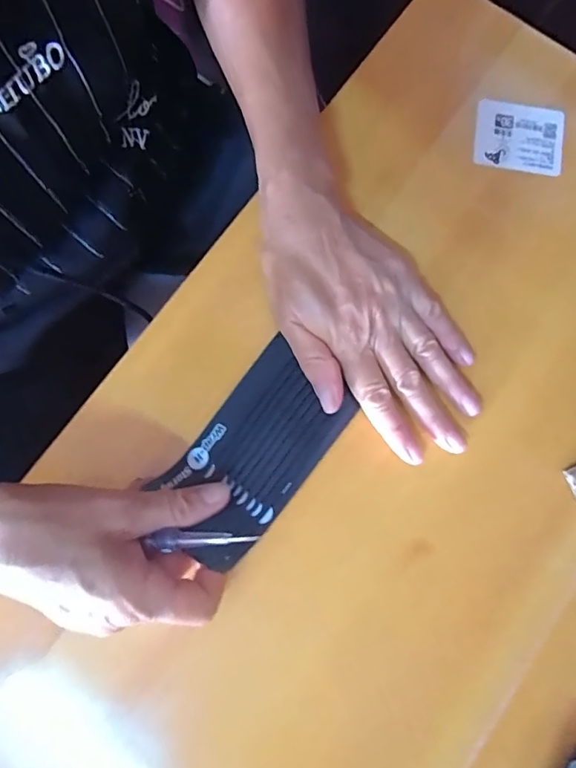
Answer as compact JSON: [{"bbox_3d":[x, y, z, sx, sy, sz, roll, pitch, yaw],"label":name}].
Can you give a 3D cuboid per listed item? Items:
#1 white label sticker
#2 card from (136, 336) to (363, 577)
[{"bbox_3d":[0.158,-0.171,0.338,0.058,0.005,0.050,10,82,4],"label":"white label sticker"},{"bbox_3d":[-0.022,0.041,0.289,0.067,0.018,0.119,39,82,7],"label":"card"}]

